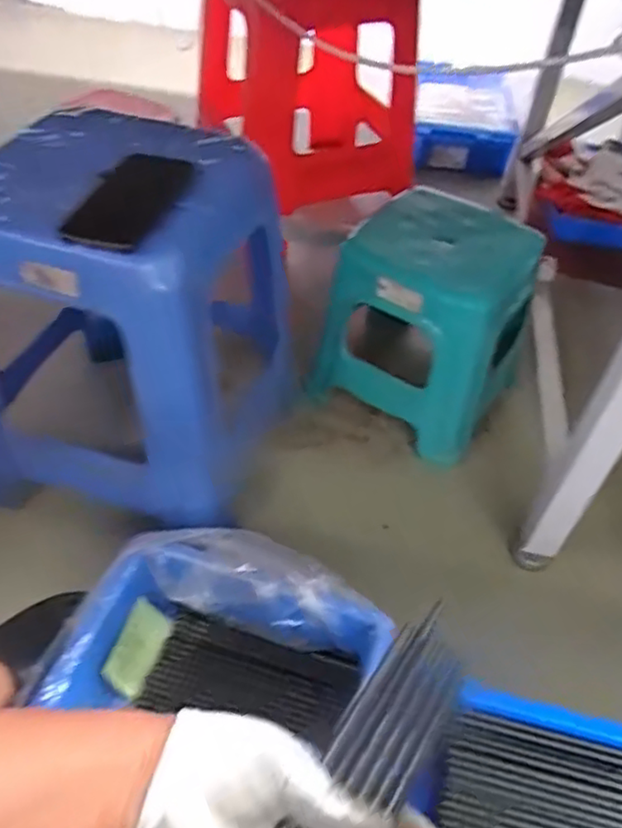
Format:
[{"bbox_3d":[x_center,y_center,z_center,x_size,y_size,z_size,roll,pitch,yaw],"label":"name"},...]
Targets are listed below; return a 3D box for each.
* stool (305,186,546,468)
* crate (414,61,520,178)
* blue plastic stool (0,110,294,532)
[{"bbox_3d":[0.169,-0.138,0.978,0.252,0.265,0.229,28,52,19],"label":"stool"},{"bbox_3d":[0.355,-0.731,1.617,0.270,0.125,0.388,8,49,2],"label":"crate"},{"bbox_3d":[-0.218,-0.107,0.784,0.301,0.366,0.306,18,50,10],"label":"blue plastic stool"}]

